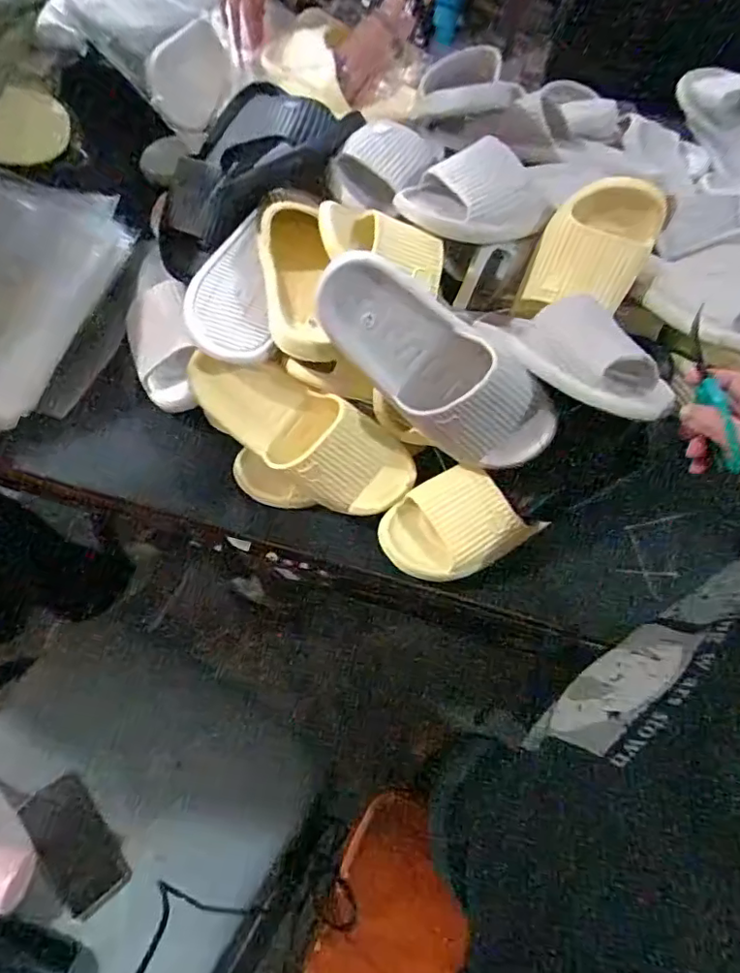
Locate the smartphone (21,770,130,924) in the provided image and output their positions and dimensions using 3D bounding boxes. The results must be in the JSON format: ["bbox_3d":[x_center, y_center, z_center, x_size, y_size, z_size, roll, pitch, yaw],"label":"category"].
[{"bbox_3d":[-0.397,0.481,0.775,0.081,0.007,0.168,-33,81,-24],"label":"smartphone"}]

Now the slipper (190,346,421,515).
[{"bbox_3d":[-0.069,-0.055,0.601,0.260,0.087,0.089,31,65,-8],"label":"slipper"}]

